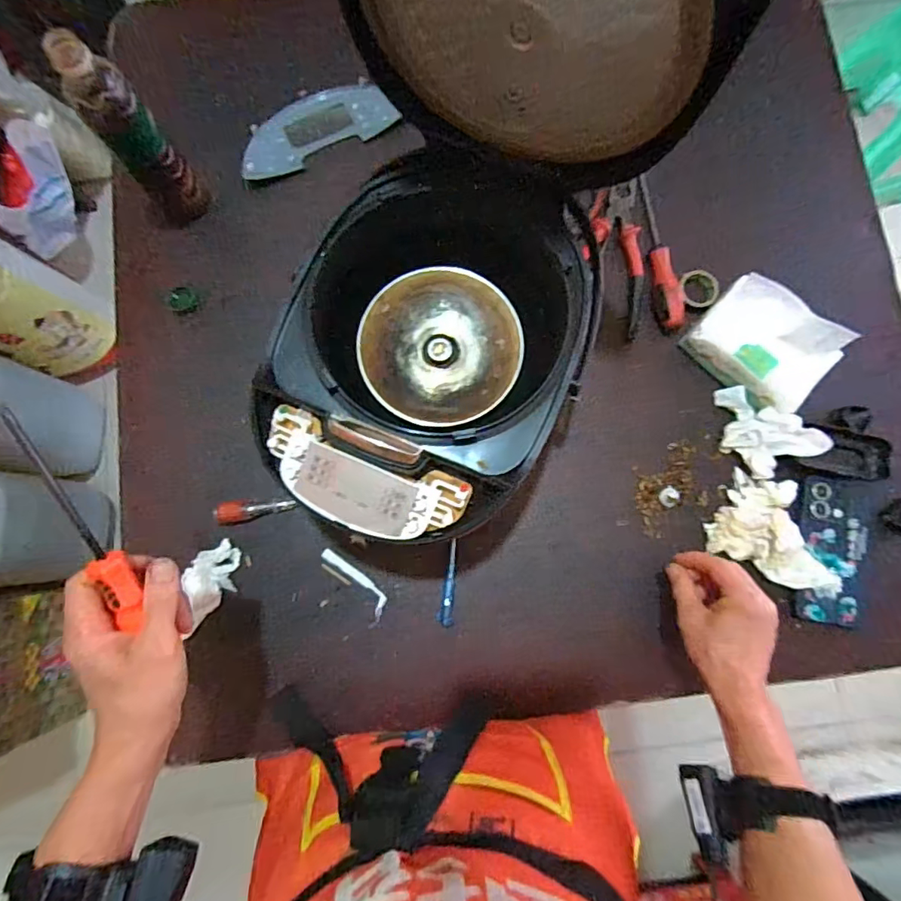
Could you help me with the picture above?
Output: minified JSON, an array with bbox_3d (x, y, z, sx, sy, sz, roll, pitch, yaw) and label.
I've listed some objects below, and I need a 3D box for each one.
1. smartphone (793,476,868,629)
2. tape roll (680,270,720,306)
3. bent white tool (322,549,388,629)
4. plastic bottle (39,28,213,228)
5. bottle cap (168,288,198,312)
[{"bbox_3d":[0.427,0.112,0.583,0.074,0.012,0.158,11,81,0],"label":"smartphone"},{"bbox_3d":[0.299,-0.194,0.629,0.046,0.016,0.051,25,82,2],"label":"tape roll"},{"bbox_3d":[-0.104,0.148,0.587,0.033,0.008,0.099,-35,84,-6],"label":"bent white tool"},{"bbox_3d":[-0.325,-0.320,0.544,0.064,0.192,0.056,-35,84,-6],"label":"plastic bottle"},{"bbox_3d":[-0.322,-0.181,0.630,0.027,0.014,0.029,0,81,-1],"label":"bottle cap"}]

